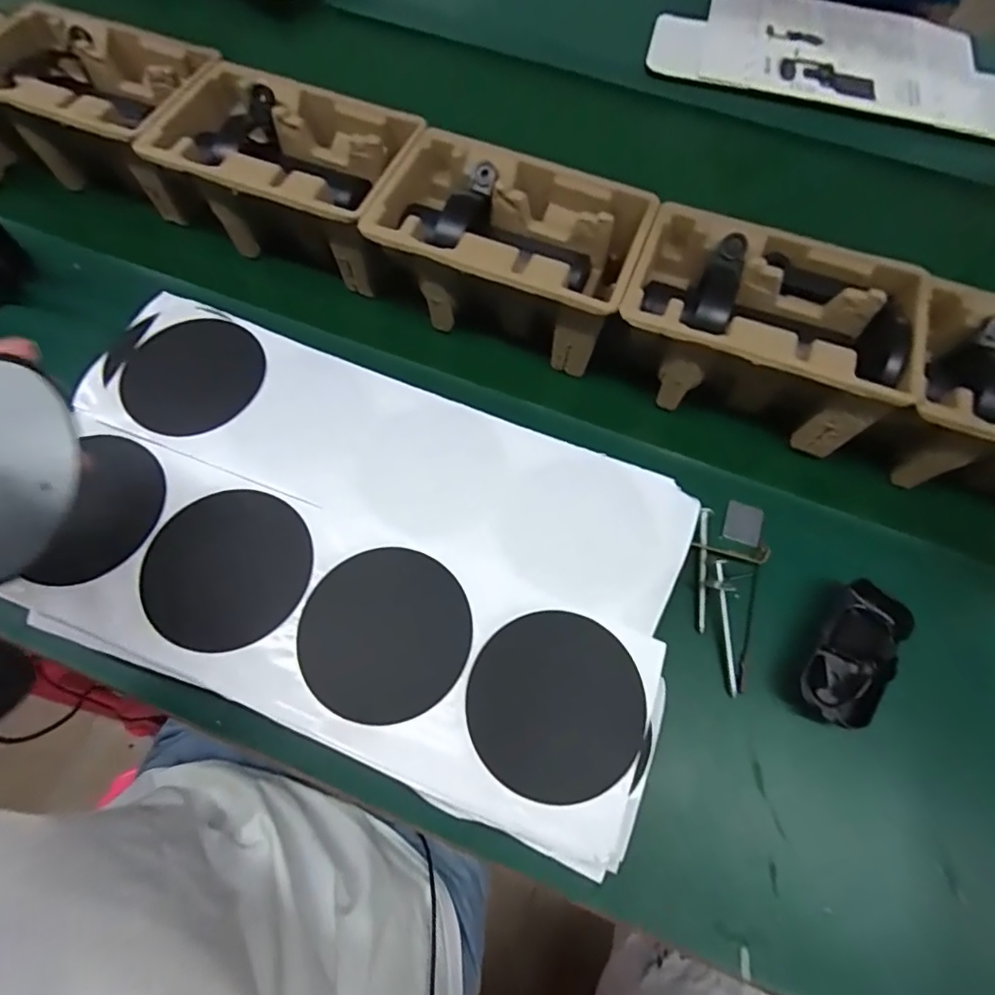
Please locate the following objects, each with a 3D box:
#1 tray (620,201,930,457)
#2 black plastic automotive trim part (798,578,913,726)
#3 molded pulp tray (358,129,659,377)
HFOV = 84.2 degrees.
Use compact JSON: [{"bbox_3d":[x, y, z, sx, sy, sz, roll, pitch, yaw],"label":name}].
[{"bbox_3d":[0.223,-0.149,0.482,0.223,0.100,0.147,20,70,6],"label":"tray"},{"bbox_3d":[0.267,0.120,0.415,0.050,0.033,0.108,38,70,14],"label":"black plastic automotive trim part"},{"bbox_3d":[0.012,-0.224,0.509,0.223,0.098,0.143,19,67,7],"label":"molded pulp tray"}]

